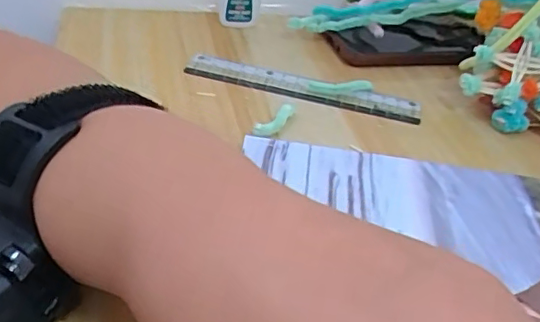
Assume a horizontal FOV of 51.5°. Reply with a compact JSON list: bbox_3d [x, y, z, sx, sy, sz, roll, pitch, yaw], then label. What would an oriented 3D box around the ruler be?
[{"bbox_3d":[0.022,-0.049,0.378,0.156,0.006,0.028,13,40,4],"label":"ruler"}]

